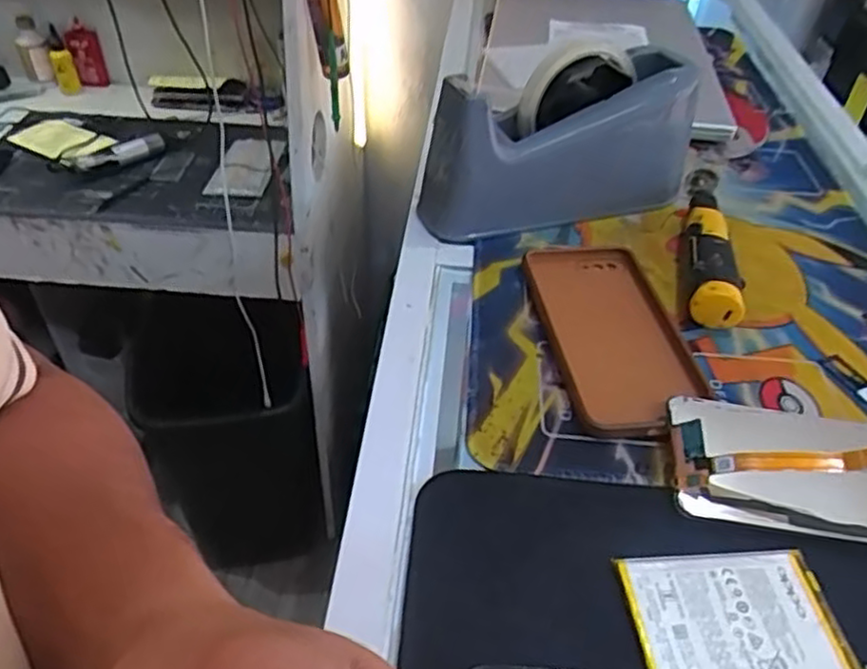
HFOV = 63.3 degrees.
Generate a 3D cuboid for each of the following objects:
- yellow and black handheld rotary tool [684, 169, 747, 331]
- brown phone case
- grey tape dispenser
[{"bbox_3d":[0.194,-0.068,0.494,0.035,0.031,0.173,11,42,10],"label":"yellow and black handheld rotary tool"},{"bbox_3d":[0.108,-0.004,0.425,0.082,0.013,0.160,-6,42,-8],"label":"brown phone case"},{"bbox_3d":[0.091,-0.134,0.498,0.197,0.103,0.061,-16,45,-20],"label":"grey tape dispenser"}]

